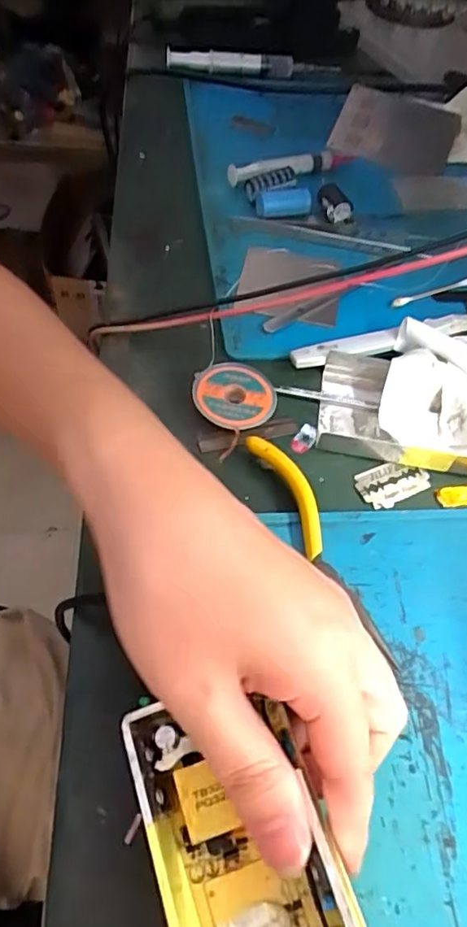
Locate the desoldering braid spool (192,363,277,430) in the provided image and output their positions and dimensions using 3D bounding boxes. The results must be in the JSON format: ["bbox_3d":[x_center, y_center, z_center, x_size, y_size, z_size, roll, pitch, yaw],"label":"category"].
[{"bbox_3d":[0.001,-0.038,0.325,0.046,0.013,0.045,-1,56,-6],"label":"desoldering braid spool"}]

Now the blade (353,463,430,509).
[{"bbox_3d":[0.086,0.011,0.312,0.040,0.005,0.022,-13,58,-13],"label":"blade"}]

